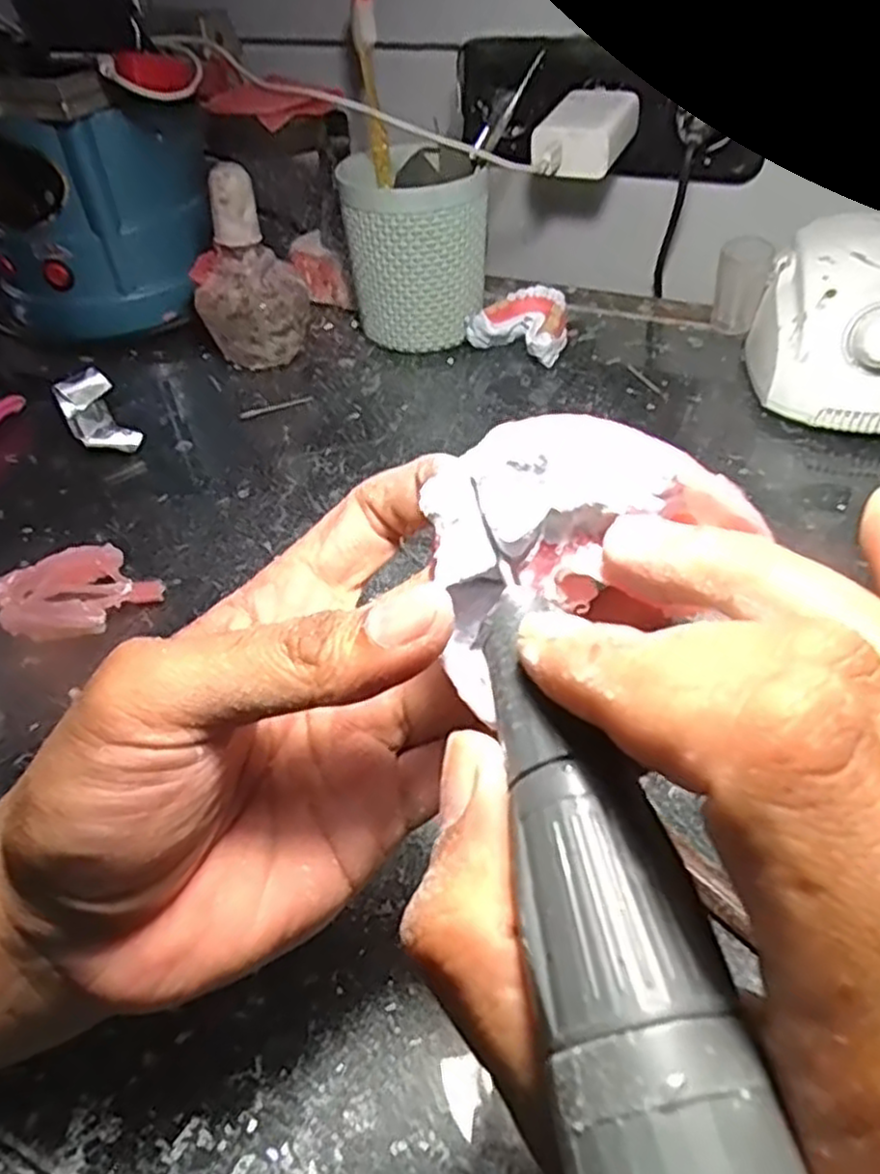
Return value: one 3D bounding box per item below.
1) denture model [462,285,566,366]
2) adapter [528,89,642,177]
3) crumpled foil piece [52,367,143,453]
[{"bbox_3d":[0.058,-0.179,0.519,0.061,0.034,0.053,22,50,24],"label":"denture model"},{"bbox_3d":[0.100,-0.305,0.507,0.051,0.034,0.078,20,50,23],"label":"adapter"},{"bbox_3d":[-0.212,-0.107,0.466,0.032,0.026,0.067,-27,49,-22],"label":"crumpled foil piece"}]

